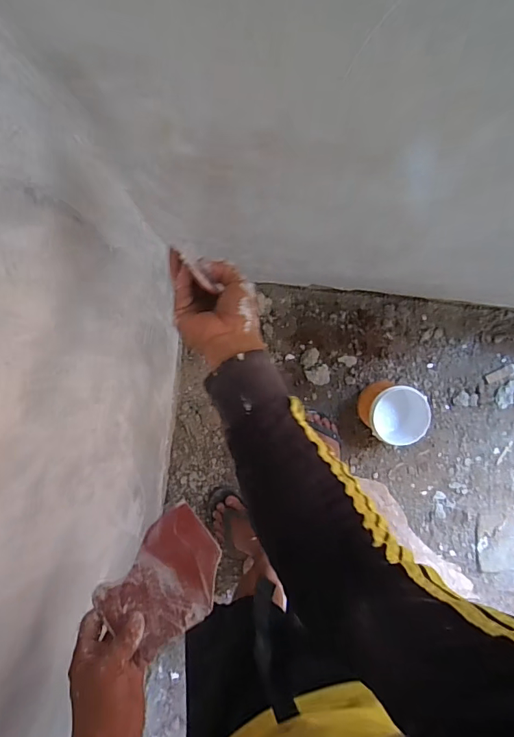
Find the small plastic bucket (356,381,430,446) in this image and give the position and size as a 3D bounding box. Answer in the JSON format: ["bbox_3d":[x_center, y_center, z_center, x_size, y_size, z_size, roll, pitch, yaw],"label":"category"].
[{"bbox_3d":[0.368,0.118,1.185,0.153,0.173,0.167,-10,85,-2],"label":"small plastic bucket"}]

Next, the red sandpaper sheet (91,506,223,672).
[{"bbox_3d":[-0.106,0.243,0.501,0.138,0.008,0.112,-38,75,-16],"label":"red sandpaper sheet"}]

